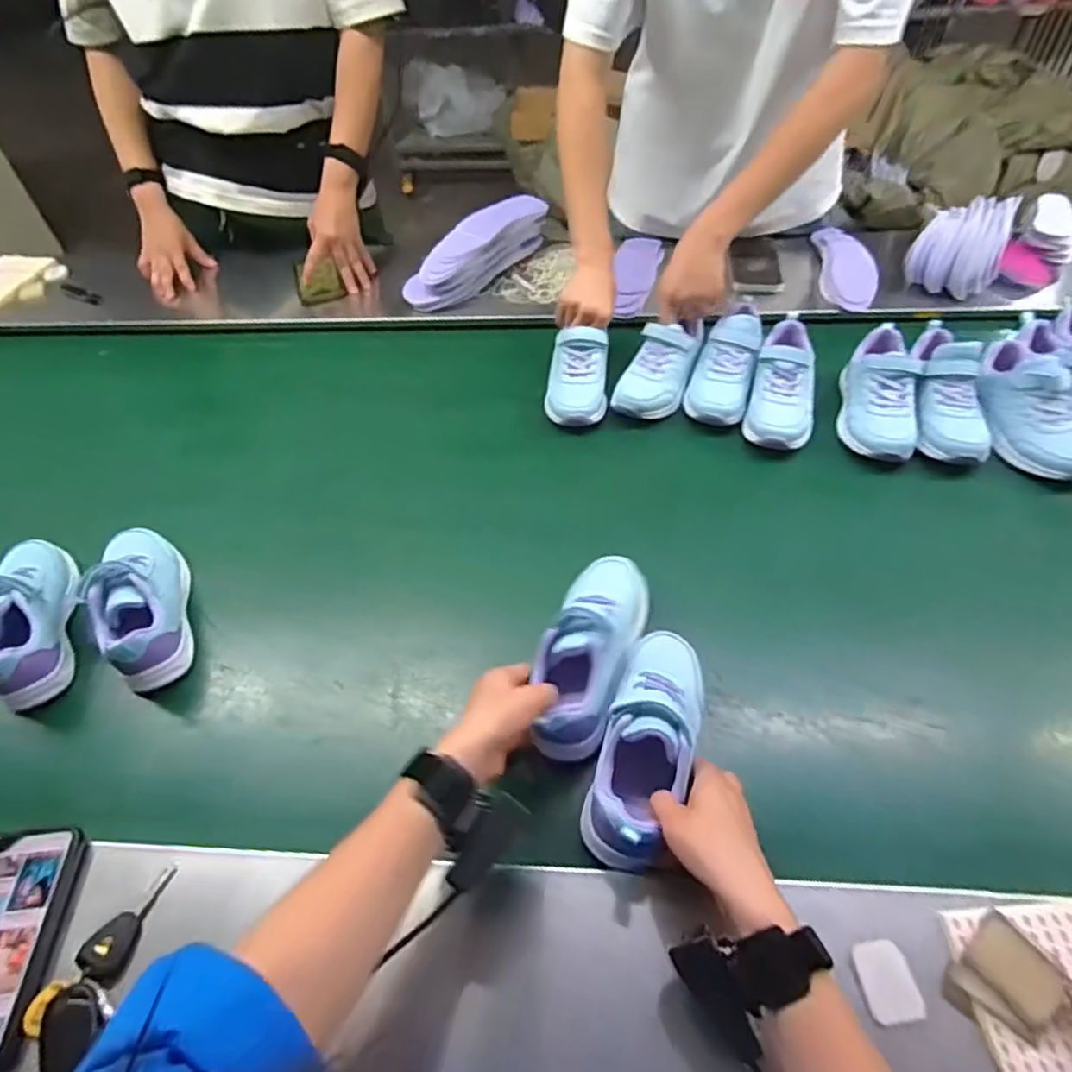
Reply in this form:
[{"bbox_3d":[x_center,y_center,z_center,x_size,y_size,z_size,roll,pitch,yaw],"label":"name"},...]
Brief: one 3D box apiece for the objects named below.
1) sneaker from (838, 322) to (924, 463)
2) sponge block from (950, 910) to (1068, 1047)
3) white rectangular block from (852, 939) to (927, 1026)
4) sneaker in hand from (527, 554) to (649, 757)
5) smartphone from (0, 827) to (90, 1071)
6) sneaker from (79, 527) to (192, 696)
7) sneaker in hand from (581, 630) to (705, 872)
[{"bbox_3d":[0.429,-0.179,0.804,0.077,0.074,0.187,11,52,8],"label":"sneaker"},{"bbox_3d":[0.319,0.296,0.433,0.052,0.025,0.054,-30,58,-23],"label":"sponge block"},{"bbox_3d":[0.240,0.304,0.441,0.033,0.012,0.046,-4,51,-5],"label":"white rectangular block"},{"bbox_3d":[0.052,0.093,0.594,0.078,0.069,0.203,16,56,11],"label":"sneaker in hand"},{"bbox_3d":[-0.404,0.307,0.486,0.086,0.008,0.158,-3,51,-4],"label":"smartphone"},{"bbox_3d":[-0.415,0.062,0.674,0.075,0.068,0.192,-16,53,-14],"label":"sneaker"},{"bbox_3d":[0.096,0.164,0.539,0.073,0.079,0.211,18,47,12],"label":"sneaker in hand"}]

